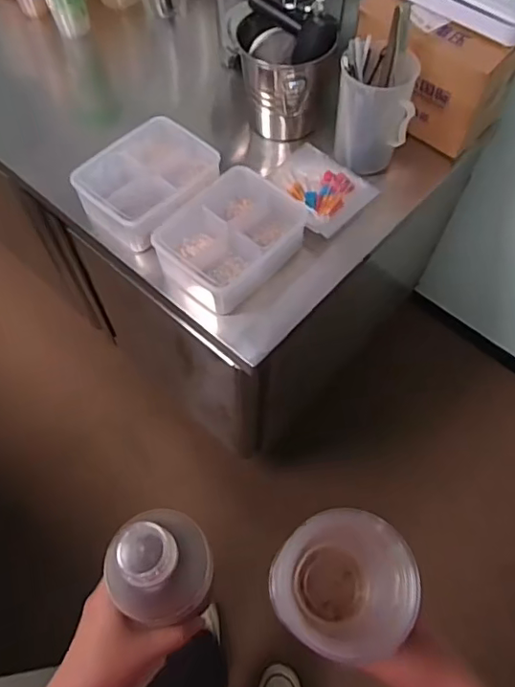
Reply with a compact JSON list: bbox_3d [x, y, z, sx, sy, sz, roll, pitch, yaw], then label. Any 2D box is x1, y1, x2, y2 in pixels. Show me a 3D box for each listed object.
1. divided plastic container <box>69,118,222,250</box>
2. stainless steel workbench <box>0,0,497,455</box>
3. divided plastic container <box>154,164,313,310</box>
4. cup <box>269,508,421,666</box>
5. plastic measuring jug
[{"bbox_3d":[-0.193,-0.292,0.976,0.186,0.085,0.228,39,68,18],"label":"divided plastic container"},{"bbox_3d":[-0.350,-0.468,1.450,1.460,0.712,0.641,39,68,18],"label":"stainless steel workbench"},{"bbox_3d":[-0.046,-0.175,0.936,0.180,0.101,0.231,36,67,17],"label":"divided plastic container"},{"bbox_3d":[0.064,0.188,0.412,0.089,0.103,0.090,0,62,-1],"label":"cup"},{"bbox_3d":[0.207,-0.416,0.983,0.134,0.190,0.124,9,62,4],"label":"plastic measuring jug"}]

